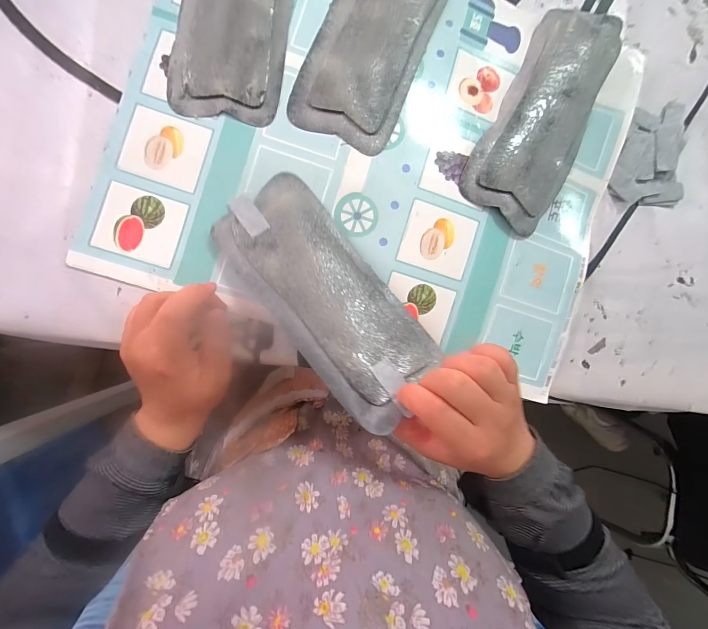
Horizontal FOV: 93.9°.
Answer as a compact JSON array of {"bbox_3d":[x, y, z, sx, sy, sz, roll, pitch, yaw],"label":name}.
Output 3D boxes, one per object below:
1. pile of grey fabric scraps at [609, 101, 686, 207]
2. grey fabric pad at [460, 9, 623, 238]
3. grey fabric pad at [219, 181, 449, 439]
[{"bbox_3d":[0.321,-0.177,0.356,0.086,0.017,0.110,1,89,-8],"label":"pile of grey fabric scraps"},{"bbox_3d":[0.191,-0.195,0.328,0.095,0.025,0.222,29,85,-7],"label":"grey fabric pad"},{"bbox_3d":[-0.024,-0.020,0.280,0.096,0.015,0.221,-38,80,-18],"label":"grey fabric pad"}]

